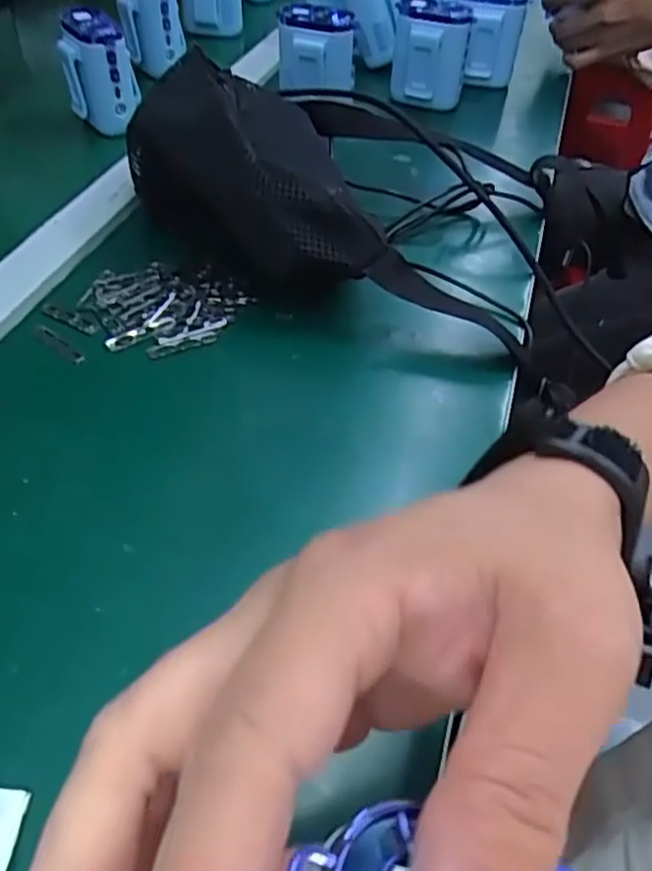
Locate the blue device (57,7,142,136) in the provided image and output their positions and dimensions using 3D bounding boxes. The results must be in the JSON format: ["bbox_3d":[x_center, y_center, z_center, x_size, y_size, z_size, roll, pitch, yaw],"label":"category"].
[{"bbox_3d":[-0.198,-0.315,0.585,0.059,0.083,0.061,-10,48,-13],"label":"blue device"}]

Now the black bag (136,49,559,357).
[{"bbox_3d":[0.009,-0.177,0.467,0.276,0.083,0.213,16,48,11],"label":"black bag"}]

